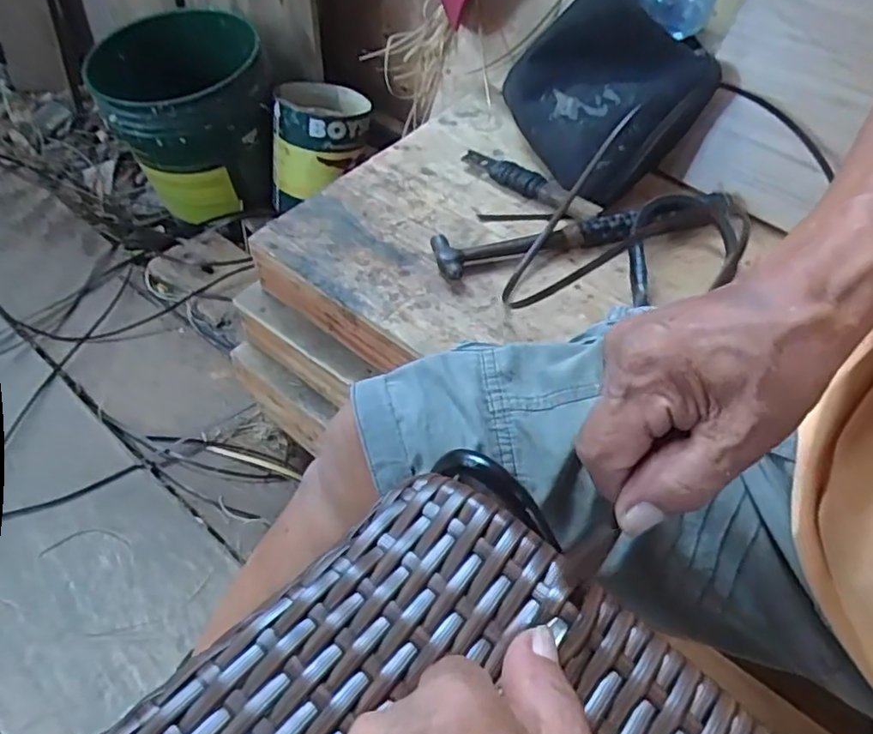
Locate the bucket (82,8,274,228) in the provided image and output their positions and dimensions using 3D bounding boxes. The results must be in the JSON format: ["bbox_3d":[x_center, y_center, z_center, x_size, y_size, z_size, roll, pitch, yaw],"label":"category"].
[{"bbox_3d":[-0.439,-0.446,1.105,0.281,0.257,0.263,-15,56,-16],"label":"bucket"}]

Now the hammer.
[{"bbox_3d":[0.153,-0.140,0.595,0.316,0.041,0.055,-15,55,-16],"label":"hammer"}]

